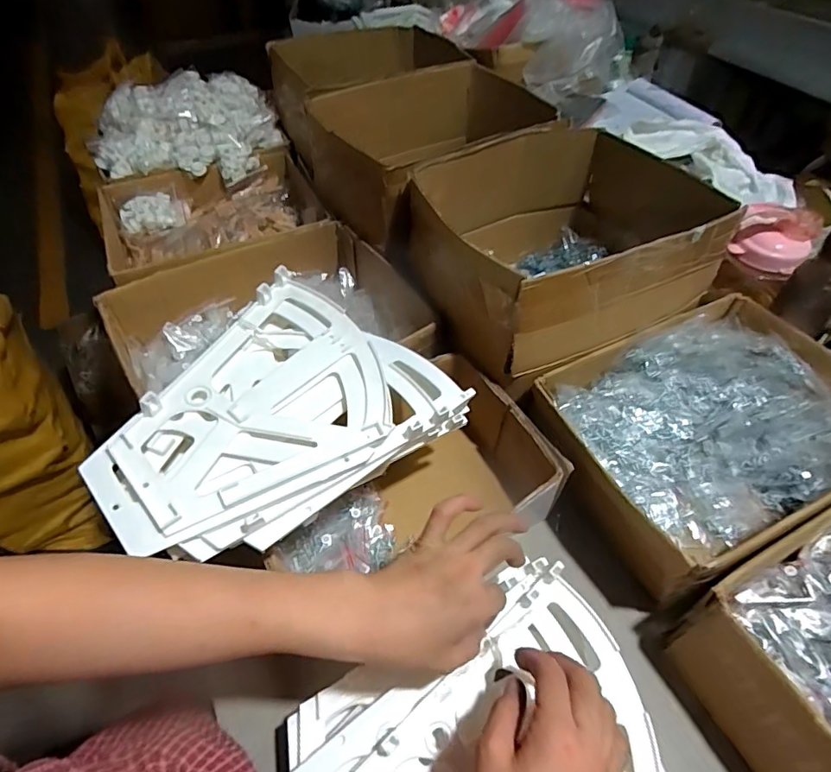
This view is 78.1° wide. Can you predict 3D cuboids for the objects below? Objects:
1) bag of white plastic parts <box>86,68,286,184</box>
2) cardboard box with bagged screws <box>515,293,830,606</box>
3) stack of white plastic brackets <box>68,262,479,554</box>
[{"bbox_3d":[-0.391,-0.449,0.880,0.296,0.104,0.219,-15,56,-10],"label":"bag of white plastic parts"},{"bbox_3d":[0.317,0.049,0.568,0.326,0.104,0.243,-24,58,-16],"label":"cardboard box with bagged screws"},{"bbox_3d":[-0.129,0.016,0.479,0.314,0.060,0.219,-32,61,-21],"label":"stack of white plastic brackets"}]

